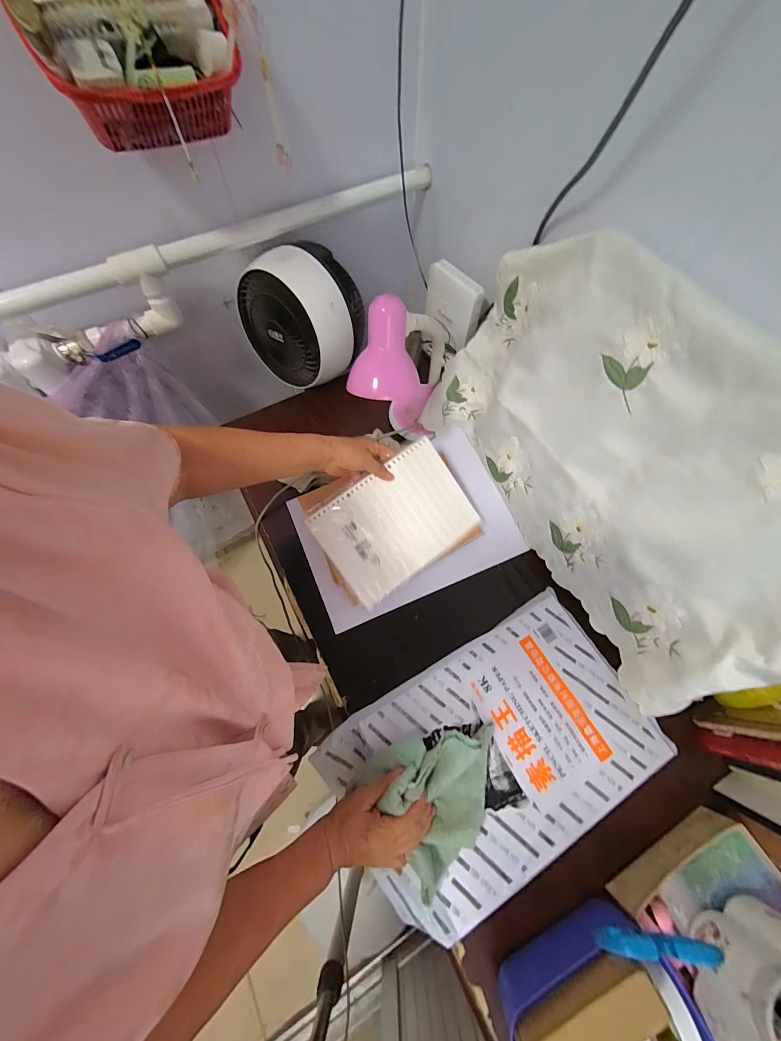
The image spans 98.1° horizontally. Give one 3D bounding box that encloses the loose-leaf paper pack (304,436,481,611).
[{"bbox_3d":[0.012,0.002,0.576,0.248,0.018,0.185,-35,96,-9],"label":"loose-leaf paper pack"}]

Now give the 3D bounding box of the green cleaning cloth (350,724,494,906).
[{"bbox_3d":[0.063,0.340,0.443,0.180,0.065,0.155,-40,72,-16],"label":"green cleaning cloth"}]

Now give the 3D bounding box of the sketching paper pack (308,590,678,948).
[{"bbox_3d":[0.149,0.330,0.489,0.436,0.028,0.271,-28,69,-12],"label":"sketching paper pack"}]

